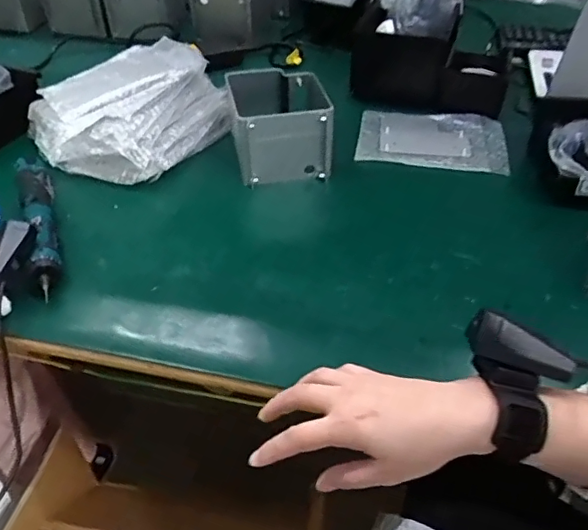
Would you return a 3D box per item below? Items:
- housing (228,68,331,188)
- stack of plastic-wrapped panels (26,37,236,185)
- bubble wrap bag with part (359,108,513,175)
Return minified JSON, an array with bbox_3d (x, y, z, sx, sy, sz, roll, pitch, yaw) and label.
[{"bbox_3d":[-0.020,-0.201,0.803,0.138,0.096,0.159,-4,42,-4],"label":"housing"},{"bbox_3d":[-0.243,-0.229,0.828,0.211,0.108,0.267,25,48,25],"label":"stack of plastic-wrapped panels"},{"bbox_3d":[0.216,-0.201,0.888,0.224,0.018,0.154,6,43,8],"label":"bubble wrap bag with part"}]

